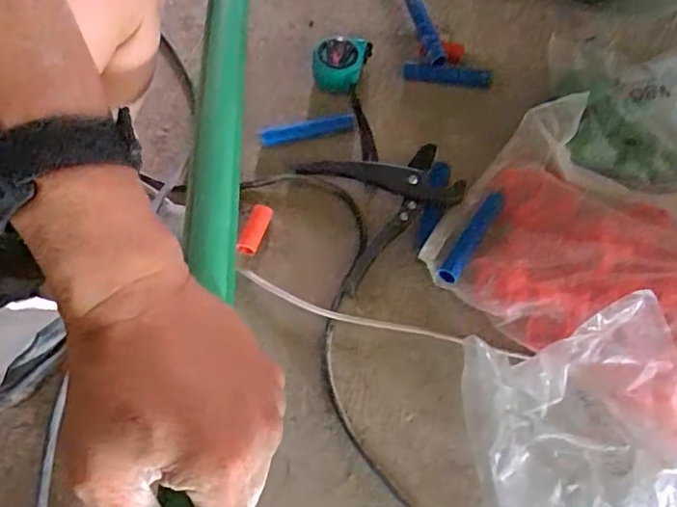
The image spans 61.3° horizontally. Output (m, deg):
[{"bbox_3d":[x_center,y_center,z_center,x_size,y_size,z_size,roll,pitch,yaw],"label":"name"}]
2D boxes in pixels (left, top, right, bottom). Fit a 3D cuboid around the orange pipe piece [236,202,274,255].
[{"bbox_3d":[-0.088,-0.023,0.603,0.022,0.022,0.054,19,67,10],"label":"orange pipe piece"}]

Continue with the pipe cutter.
[{"bbox_3d":[0.048,-0.059,0.603,0.149,0.035,0.160,-21,66,-8],"label":"pipe cutter"}]

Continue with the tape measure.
[{"bbox_3d":[0.002,-0.227,0.679,0.060,0.045,0.060,18,67,10],"label":"tape measure"}]

